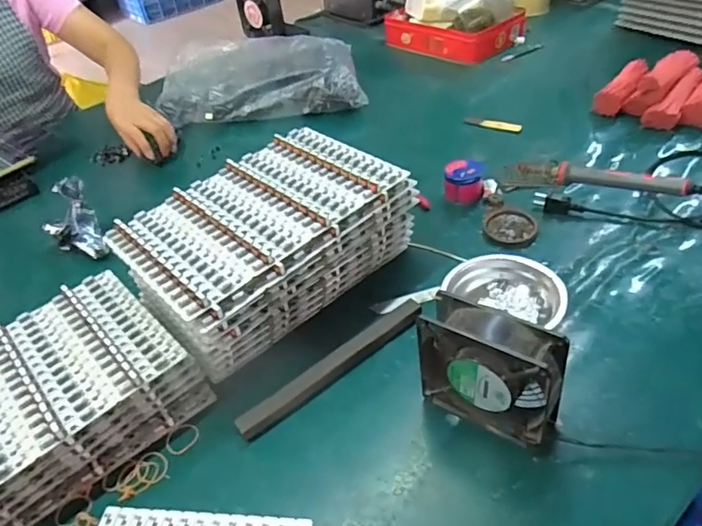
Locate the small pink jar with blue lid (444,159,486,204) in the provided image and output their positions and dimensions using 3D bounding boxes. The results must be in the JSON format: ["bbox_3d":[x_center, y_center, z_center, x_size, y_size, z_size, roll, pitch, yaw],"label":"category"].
[{"bbox_3d":[0.160,-0.115,0.770,0.054,0.046,0.048,2,43,11],"label":"small pink jar with blue lid"}]

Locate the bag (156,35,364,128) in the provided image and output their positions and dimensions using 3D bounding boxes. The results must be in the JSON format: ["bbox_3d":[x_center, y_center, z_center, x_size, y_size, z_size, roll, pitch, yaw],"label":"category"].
[{"bbox_3d":[-0.175,-0.340,1.041,0.380,0.122,0.142,-7,42,1],"label":"bag"}]

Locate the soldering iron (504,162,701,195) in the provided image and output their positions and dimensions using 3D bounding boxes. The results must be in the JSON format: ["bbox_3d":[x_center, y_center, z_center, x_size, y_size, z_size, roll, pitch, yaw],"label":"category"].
[{"bbox_3d":[0.276,-0.096,0.611,0.206,0.023,0.019,16,46,41],"label":"soldering iron"}]

